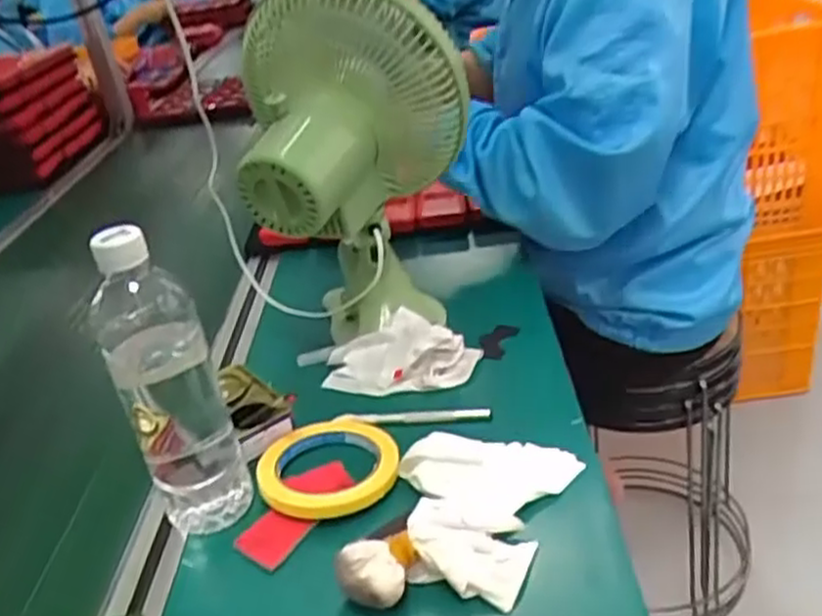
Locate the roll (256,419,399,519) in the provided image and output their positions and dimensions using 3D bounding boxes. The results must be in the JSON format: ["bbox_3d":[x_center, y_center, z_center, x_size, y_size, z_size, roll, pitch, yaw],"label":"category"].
[{"bbox_3d":[-0.060,0.114,0.545,0.100,0.018,0.101,-8,29,4],"label":"roll"}]

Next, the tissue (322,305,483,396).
[{"bbox_3d":[-0.008,0.033,0.652,0.123,0.034,0.080,2,31,21],"label":"tissue"}]

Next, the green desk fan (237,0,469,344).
[{"bbox_3d":[-0.045,-0.114,0.639,0.166,0.297,0.183,-10,29,0],"label":"green desk fan"}]

